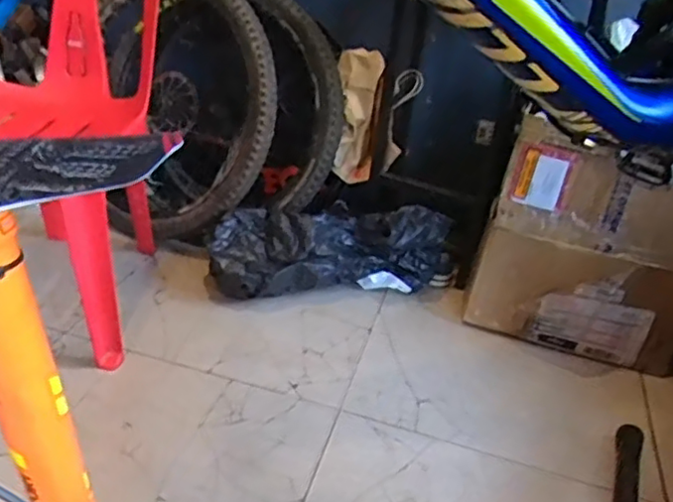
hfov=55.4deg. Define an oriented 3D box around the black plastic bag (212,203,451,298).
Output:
[{"bbox_3d":[0.002,-0.018,1.538,0.592,0.190,0.183,-1,31,-12],"label":"black plastic bag"}]

